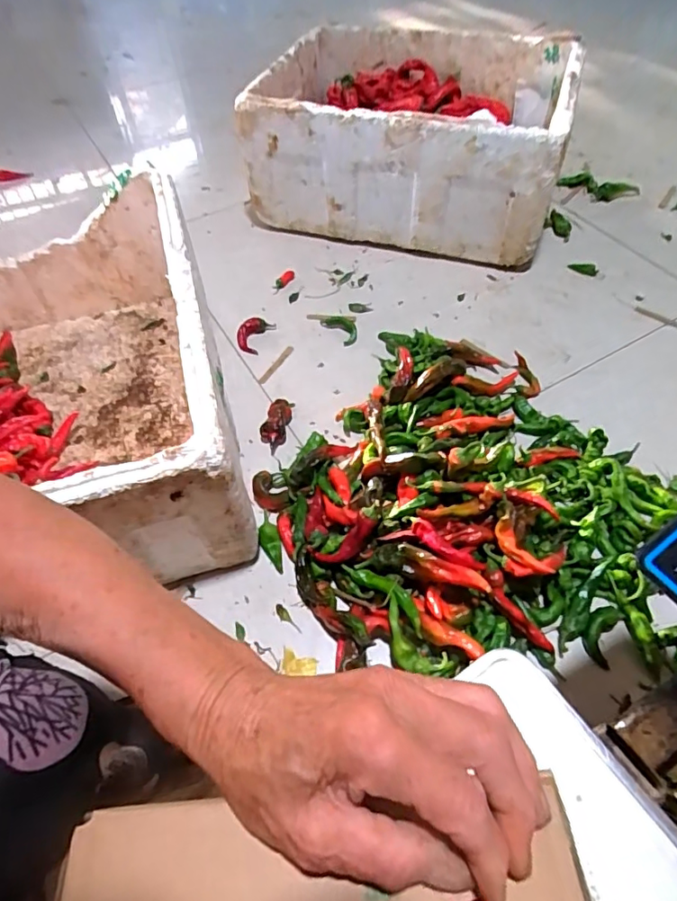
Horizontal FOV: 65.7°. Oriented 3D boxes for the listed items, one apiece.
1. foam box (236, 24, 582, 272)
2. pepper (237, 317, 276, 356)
[{"bbox_3d":[0.153,-0.681,1.119,0.609,0.249,0.553,8,56,8],"label":"foam box"},{"bbox_3d":[-0.149,-0.206,0.923,0.049,0.018,0.079,22,57,14],"label":"pepper"}]

